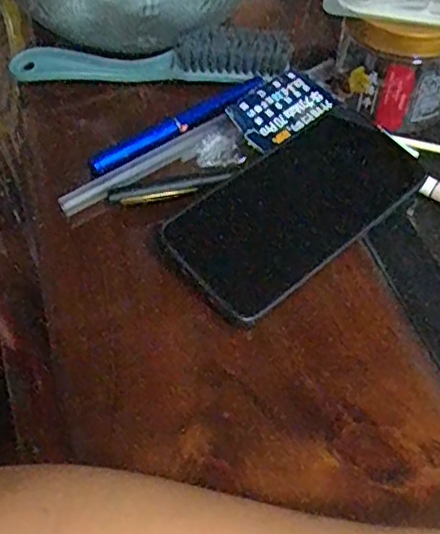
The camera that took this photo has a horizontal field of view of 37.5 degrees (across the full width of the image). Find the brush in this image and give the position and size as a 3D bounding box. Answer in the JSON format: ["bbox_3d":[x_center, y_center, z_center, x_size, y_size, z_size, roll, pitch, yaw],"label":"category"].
[{"bbox_3d":[-0.052,-0.156,0.480,0.203,0.034,0.042,1,52,3],"label":"brush"}]

